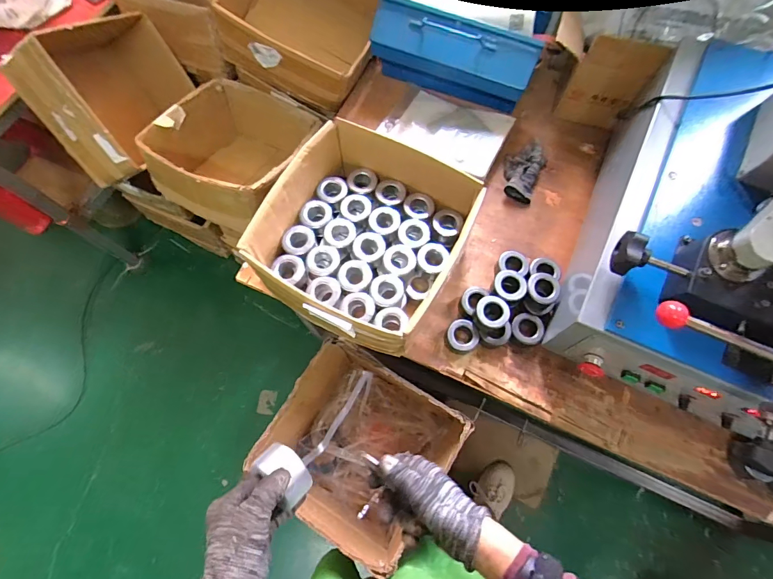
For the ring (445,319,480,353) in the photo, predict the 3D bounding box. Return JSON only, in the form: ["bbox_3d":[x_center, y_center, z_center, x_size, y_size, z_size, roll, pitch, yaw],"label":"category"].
[{"bbox_3d":[0.144,0.088,0.744,0.060,0.030,0.061,0,71,0],"label":"ring"}]

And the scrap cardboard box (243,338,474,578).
[{"bbox_3d":[-0.056,0.326,0.835,0.298,0.281,0.294,29,73,10],"label":"scrap cardboard box"}]

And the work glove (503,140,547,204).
[{"bbox_3d":[0.306,-0.269,0.872,0.089,0.037,0.146,24,73,9],"label":"work glove"}]

